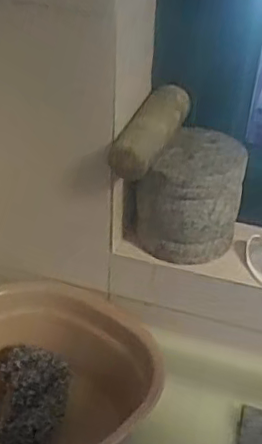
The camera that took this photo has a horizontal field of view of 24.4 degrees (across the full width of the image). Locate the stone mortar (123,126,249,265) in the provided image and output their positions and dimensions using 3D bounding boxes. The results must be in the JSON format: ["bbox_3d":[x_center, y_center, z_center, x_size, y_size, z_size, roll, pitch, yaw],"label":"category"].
[{"bbox_3d":[0.057,-0.025,0.617,0.106,0.107,0.097,10,35,10],"label":"stone mortar"}]

